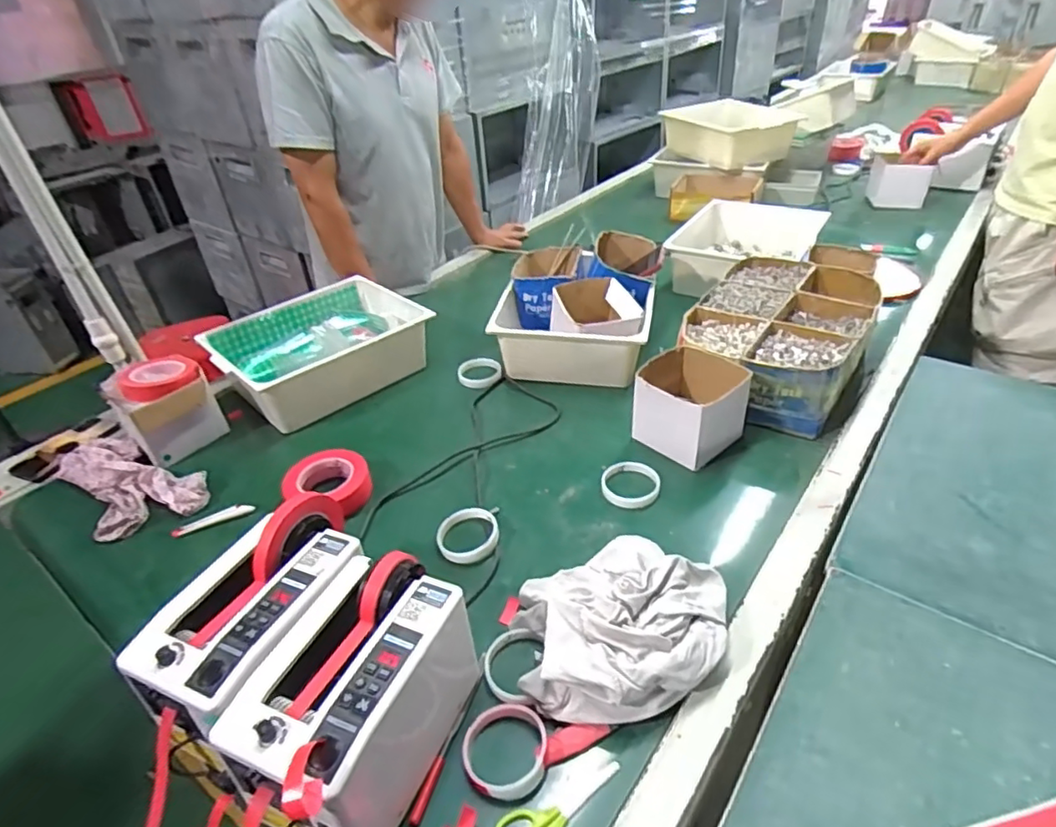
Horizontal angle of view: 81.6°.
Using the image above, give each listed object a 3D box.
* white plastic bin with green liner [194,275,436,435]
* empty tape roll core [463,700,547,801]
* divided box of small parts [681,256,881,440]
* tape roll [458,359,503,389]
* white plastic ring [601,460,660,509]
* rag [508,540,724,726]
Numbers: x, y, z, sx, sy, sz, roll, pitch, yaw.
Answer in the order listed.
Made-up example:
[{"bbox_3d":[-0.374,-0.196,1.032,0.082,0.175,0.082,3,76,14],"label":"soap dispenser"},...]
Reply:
[{"bbox_3d":[-0.403,-0.127,1.201,0.374,0.112,0.288,-30,45,-33],"label":"white plastic bin with green liner"},{"bbox_3d":[-0.023,0.327,0.601,0.082,0.014,0.089,-1,37,1],"label":"empty tape roll core"},{"bbox_3d":[0.450,-0.139,1.105,0.281,0.115,0.405,19,43,28],"label":"divided box of small parts"},{"bbox_3d":[-0.094,-0.081,1.186,0.084,0.012,0.098,-7,37,-7],"label":"tape roll"},{"bbox_3d":[0.151,0.102,0.900,0.084,0.016,0.088,-1,37,1],"label":"white plastic ring"},{"bbox_3d":[0.105,0.228,0.675,0.235,0.075,0.198,-1,37,2],"label":"rag"}]

